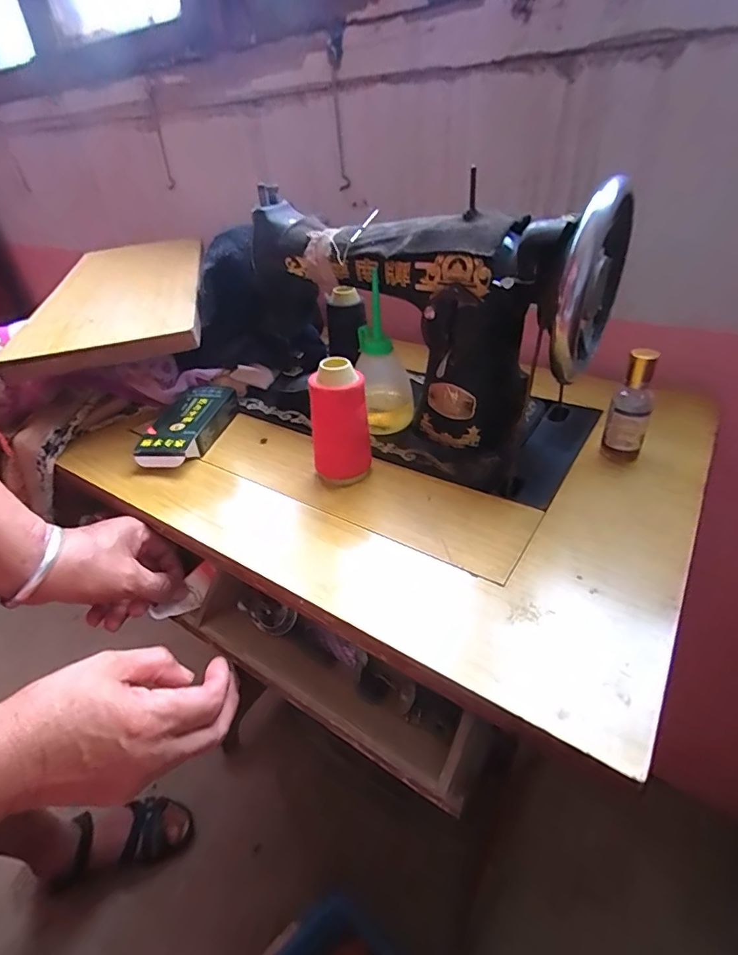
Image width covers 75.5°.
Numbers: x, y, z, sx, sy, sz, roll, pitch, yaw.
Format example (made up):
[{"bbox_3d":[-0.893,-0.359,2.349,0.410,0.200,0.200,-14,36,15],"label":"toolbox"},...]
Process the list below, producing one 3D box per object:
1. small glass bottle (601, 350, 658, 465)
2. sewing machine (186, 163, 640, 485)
[{"bbox_3d":[0.219,-0.057,0.400,0.030,0.099,0.023,16,42,26],"label":"small glass bottle"},{"bbox_3d":[-0.001,-0.147,0.468,0.413,0.192,0.143,18,43,29],"label":"sewing machine"}]

